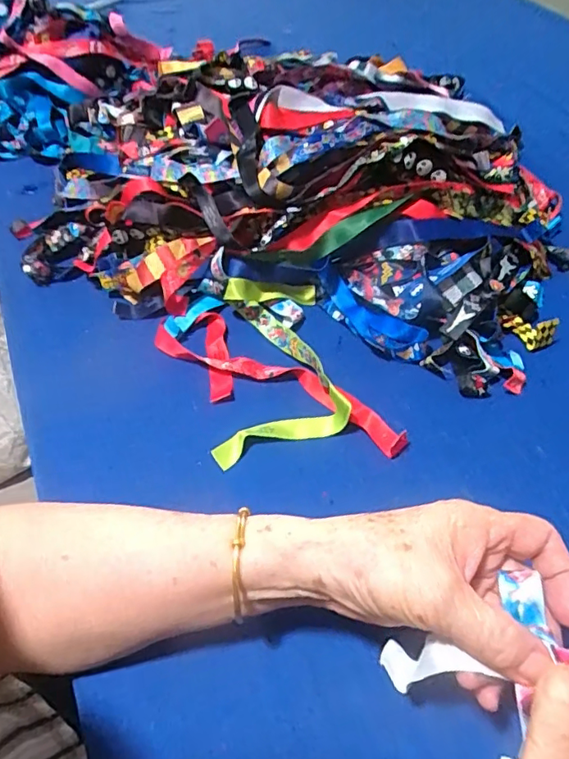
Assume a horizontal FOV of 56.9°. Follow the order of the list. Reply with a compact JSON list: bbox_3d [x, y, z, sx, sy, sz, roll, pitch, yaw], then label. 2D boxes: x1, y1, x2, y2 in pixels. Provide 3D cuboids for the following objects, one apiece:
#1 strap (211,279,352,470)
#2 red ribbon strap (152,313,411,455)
[{"bbox_3d":[-0.001,-0.020,0.460,0.104,0.035,0.182,-1,53,1],"label":"strap"},{"bbox_3d":[-0.013,0.006,0.452,0.237,0.017,0.068,33,61,24],"label":"red ribbon strap"}]

